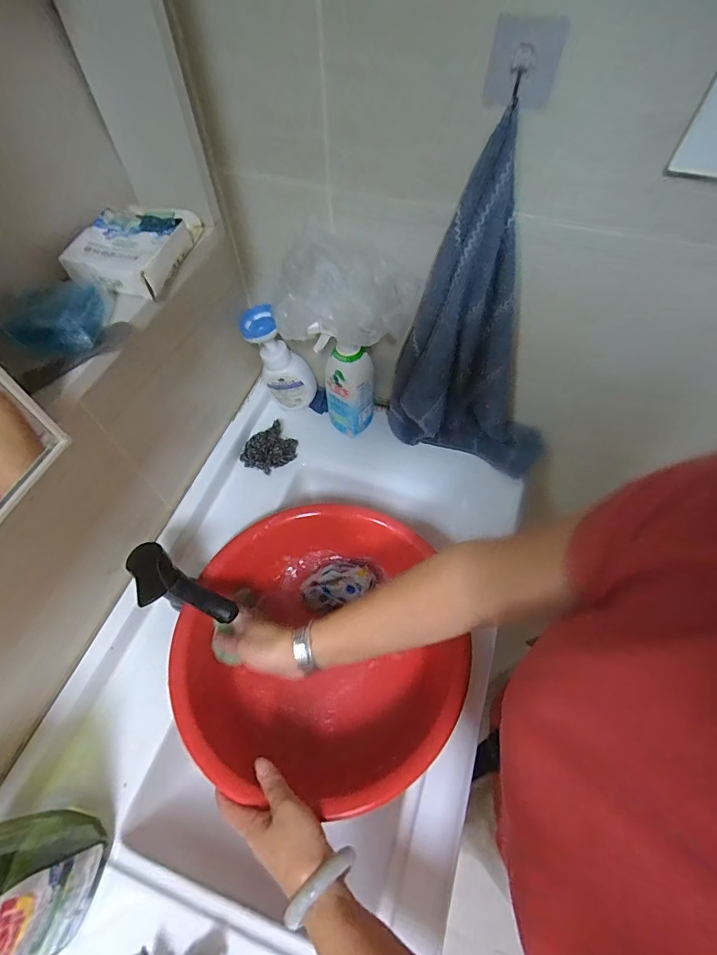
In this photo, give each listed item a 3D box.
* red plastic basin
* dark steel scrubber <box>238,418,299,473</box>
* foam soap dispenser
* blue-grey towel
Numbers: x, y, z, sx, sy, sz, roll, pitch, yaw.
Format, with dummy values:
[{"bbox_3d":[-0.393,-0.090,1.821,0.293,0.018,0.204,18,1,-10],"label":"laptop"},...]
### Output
[{"bbox_3d":[-0.061,0.233,0.567,0.371,0.115,0.356,0,58,0],"label":"red plastic basin"},{"bbox_3d":[-0.146,-0.050,0.687,0.093,0.056,0.063,-17,60,-10],"label":"dark steel scrubber"},{"bbox_3d":[-0.127,-0.183,0.678,0.069,0.179,0.066,18,57,39],"label":"foam soap dispenser"},{"bbox_3d":[0.173,-0.159,0.544,0.241,0.412,0.067,14,60,9],"label":"blue-grey towel"}]

